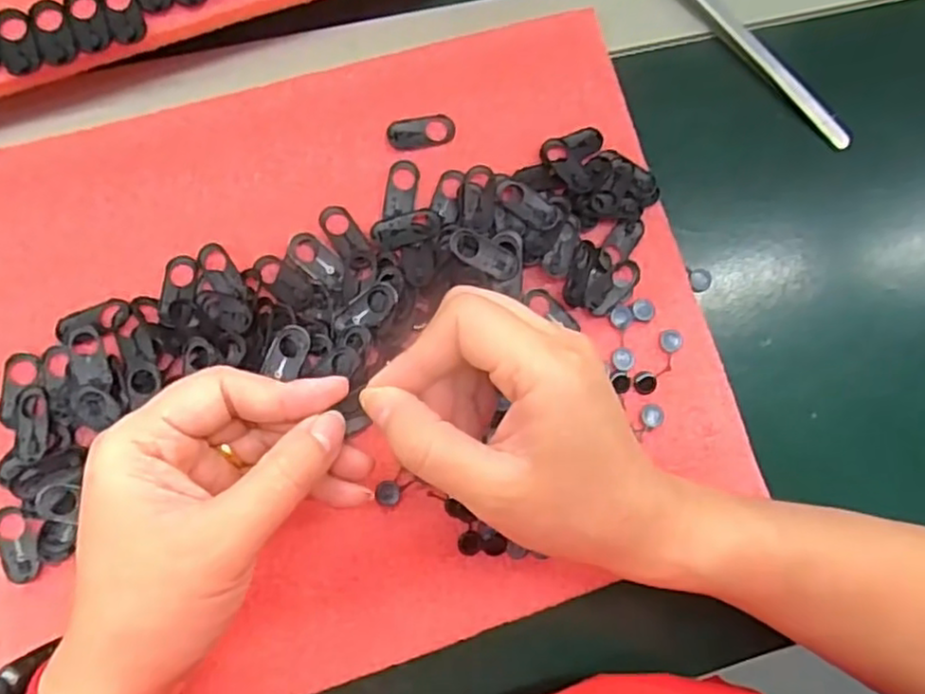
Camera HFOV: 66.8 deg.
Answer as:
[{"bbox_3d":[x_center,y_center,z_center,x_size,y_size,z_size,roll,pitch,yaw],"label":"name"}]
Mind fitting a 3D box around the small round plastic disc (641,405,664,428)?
[{"bbox_3d":[0.089,0.032,0.327,0.012,0.006,0.010,-22,85,-10],"label":"small round plastic disc"}]

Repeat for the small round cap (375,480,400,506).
[{"bbox_3d":[-0.033,0.064,0.308,0.010,0.004,0.011,1,82,-8],"label":"small round cap"}]

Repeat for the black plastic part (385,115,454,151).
[{"bbox_3d":[-0.019,-0.101,0.328,0.032,0.004,0.015,-11,84,-9],"label":"black plastic part"}]

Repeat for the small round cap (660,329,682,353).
[{"bbox_3d":[0.100,-0.003,0.334,0.011,0.004,0.011,1,82,-8],"label":"small round cap"}]

